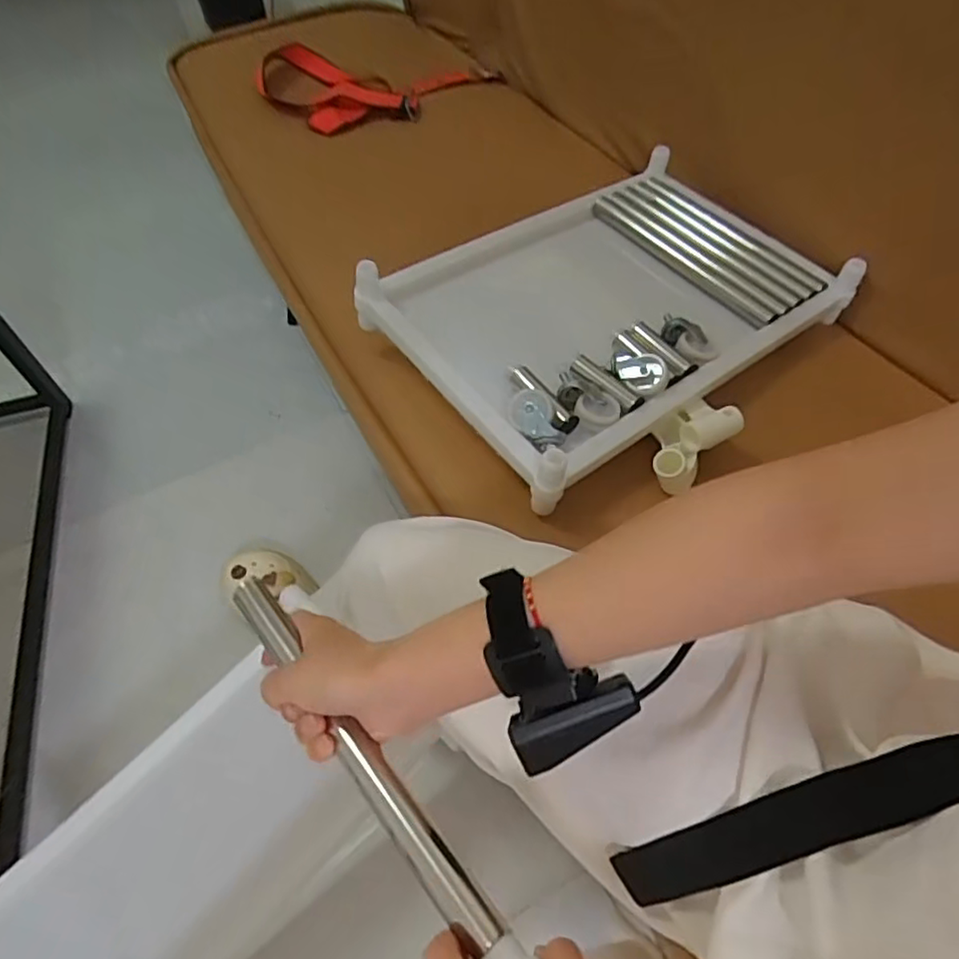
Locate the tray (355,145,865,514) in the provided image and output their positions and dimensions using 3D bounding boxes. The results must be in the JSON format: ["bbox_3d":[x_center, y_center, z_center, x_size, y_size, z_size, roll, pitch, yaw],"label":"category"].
[{"bbox_3d":[0.136,-0.191,0.674,0.448,0.064,0.295,-34,59,-20],"label":"tray"}]

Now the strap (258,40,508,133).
[{"bbox_3d":[-0.161,-0.643,1.058,0.400,0.080,0.186,-6,53,-1],"label":"strap"}]

